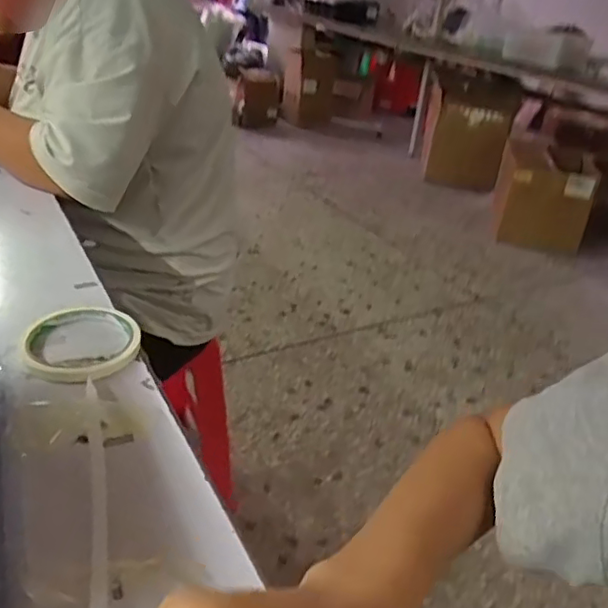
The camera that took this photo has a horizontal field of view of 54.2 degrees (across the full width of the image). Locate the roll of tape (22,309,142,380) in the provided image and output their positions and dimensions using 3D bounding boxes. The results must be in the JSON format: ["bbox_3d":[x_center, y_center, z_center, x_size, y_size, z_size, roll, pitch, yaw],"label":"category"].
[{"bbox_3d":[-0.176,0.030,0.475,0.087,0.010,0.091,4,31,-3],"label":"roll of tape"}]

